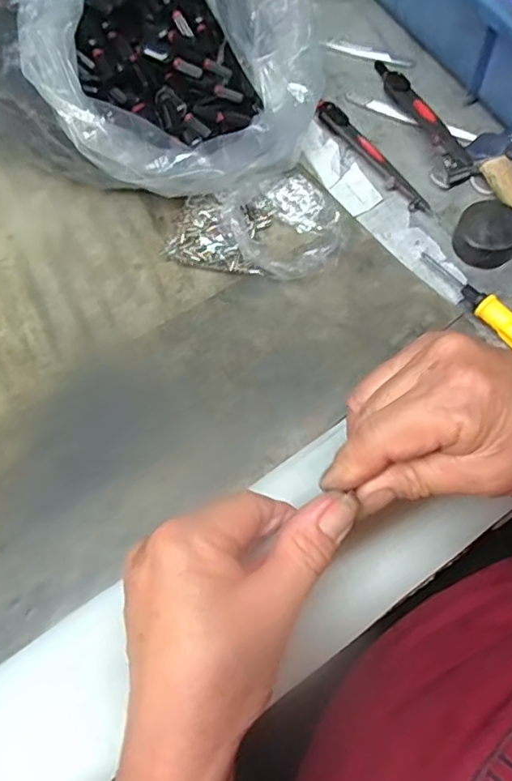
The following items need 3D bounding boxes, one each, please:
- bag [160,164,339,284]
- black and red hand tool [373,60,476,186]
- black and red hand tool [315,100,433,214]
[{"bbox_3d":[0.002,-0.104,0.380,0.108,0.031,0.076,-25,71,-7],"label":"bag"},{"bbox_3d":[0.113,-0.192,0.411,0.017,0.028,0.126,-21,71,-5],"label":"black and red hand tool"},{"bbox_3d":[0.081,-0.162,0.411,0.017,0.008,0.111,-36,73,-10],"label":"black and red hand tool"}]

